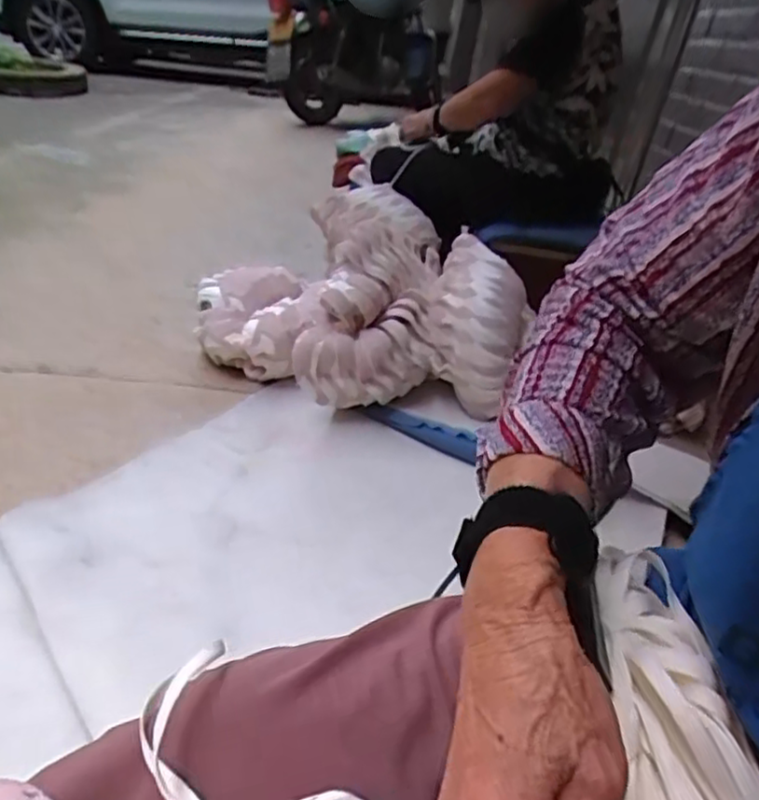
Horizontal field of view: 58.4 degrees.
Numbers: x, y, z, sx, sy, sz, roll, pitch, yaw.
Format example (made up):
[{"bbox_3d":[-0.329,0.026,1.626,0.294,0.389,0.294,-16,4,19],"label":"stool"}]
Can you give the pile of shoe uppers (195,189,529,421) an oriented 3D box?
[{"bbox_3d":[-0.040,-0.201,1.419,0.552,0.281,0.691,-18,36,-34],"label":"pile of shoe uppers"}]

